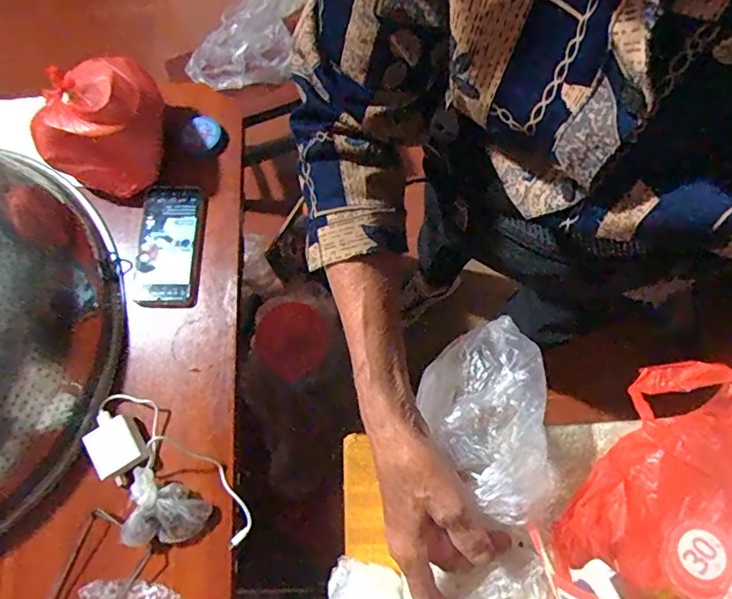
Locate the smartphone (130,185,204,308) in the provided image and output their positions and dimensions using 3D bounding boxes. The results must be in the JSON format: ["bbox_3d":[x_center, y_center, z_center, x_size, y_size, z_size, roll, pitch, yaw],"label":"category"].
[{"bbox_3d":[-0.267,-0.075,0.708,0.090,0.017,0.176,-1,73,2],"label":"smartphone"}]

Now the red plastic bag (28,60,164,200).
[{"bbox_3d":[-0.325,-0.215,0.678,0.166,0.137,0.104,-42,76,-10],"label":"red plastic bag"}]

